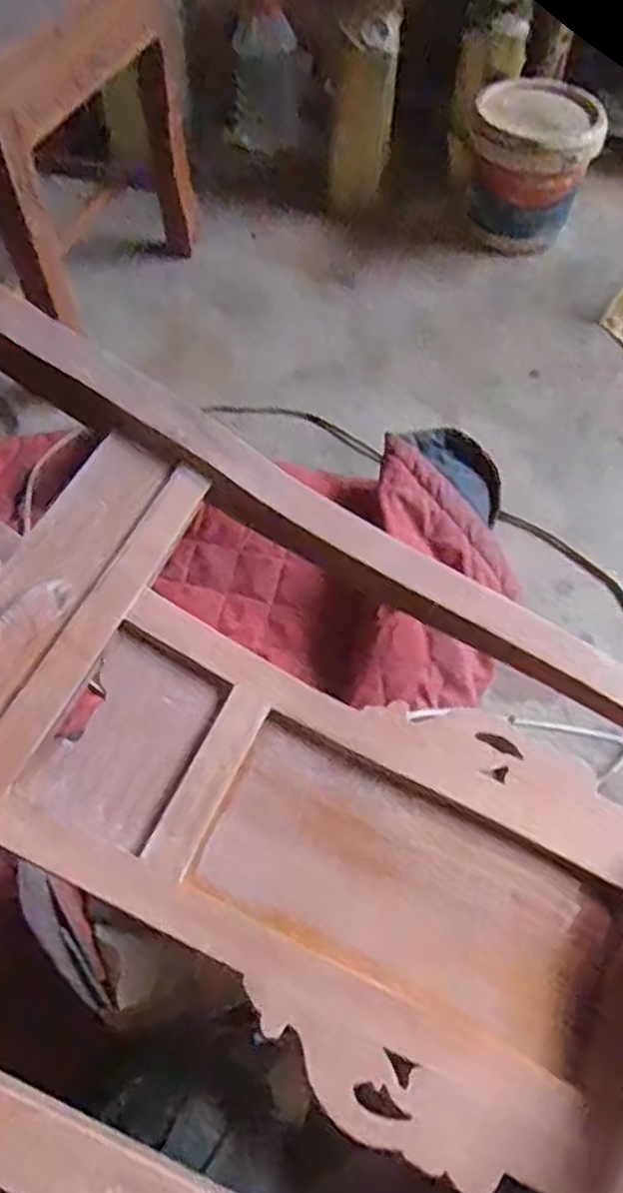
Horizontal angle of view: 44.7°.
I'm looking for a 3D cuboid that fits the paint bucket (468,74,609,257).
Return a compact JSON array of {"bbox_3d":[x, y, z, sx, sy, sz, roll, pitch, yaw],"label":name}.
[{"bbox_3d":[0.345,-0.675,1.198,0.186,0.194,0.190,0,58,-1],"label":"paint bucket"}]

